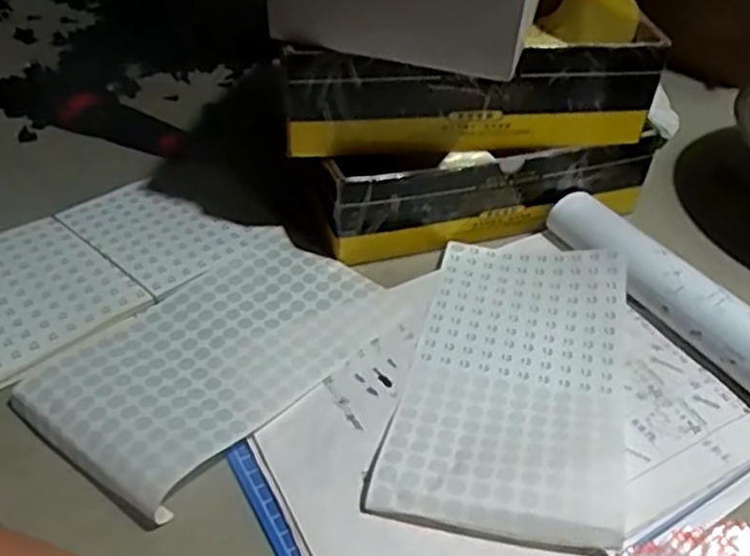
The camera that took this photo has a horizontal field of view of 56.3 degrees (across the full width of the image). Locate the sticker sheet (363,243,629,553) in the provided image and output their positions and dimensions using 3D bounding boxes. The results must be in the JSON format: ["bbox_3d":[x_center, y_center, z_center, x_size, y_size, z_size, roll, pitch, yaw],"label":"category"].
[{"bbox_3d":[0.084,0.051,0.419,0.127,0.024,0.213,11,44,9],"label":"sticker sheet"}]

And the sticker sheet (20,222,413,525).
[{"bbox_3d":[-0.093,0.039,0.426,0.120,0.018,0.204,32,51,27],"label":"sticker sheet"}]

